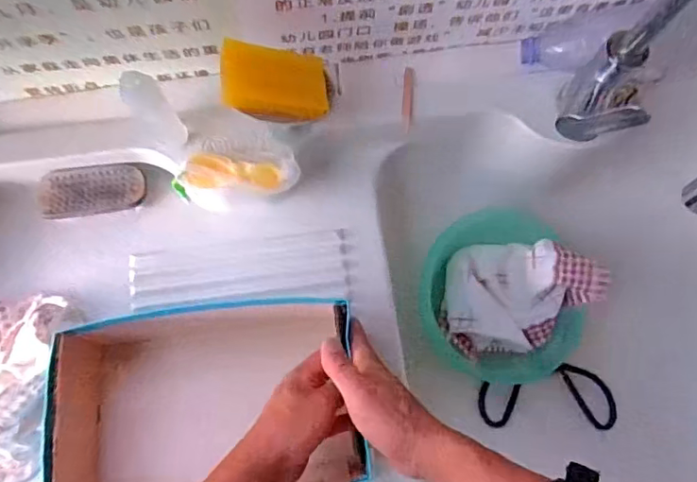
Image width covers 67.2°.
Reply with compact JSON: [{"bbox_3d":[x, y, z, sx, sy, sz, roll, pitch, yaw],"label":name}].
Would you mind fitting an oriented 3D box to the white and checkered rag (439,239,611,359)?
[{"bbox_3d":[0.224,0.075,0.685,0.198,0.076,0.141,-2,77,-2],"label":"white and checkered rag"}]

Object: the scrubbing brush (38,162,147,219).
[{"bbox_3d":[-0.305,-0.061,0.626,0.124,0.016,0.059,-11,96,-4],"label":"scrubbing brush"}]

